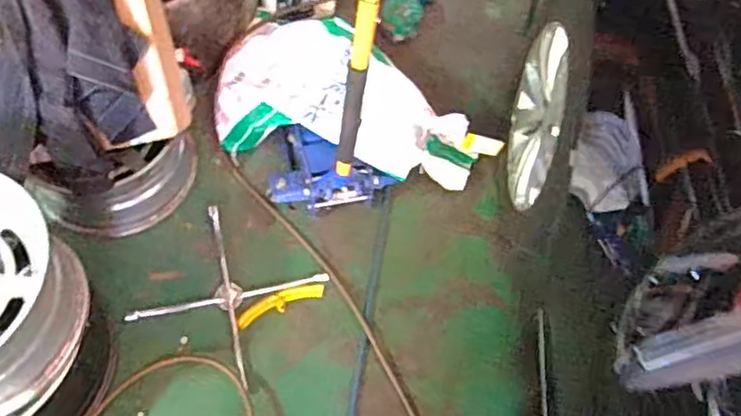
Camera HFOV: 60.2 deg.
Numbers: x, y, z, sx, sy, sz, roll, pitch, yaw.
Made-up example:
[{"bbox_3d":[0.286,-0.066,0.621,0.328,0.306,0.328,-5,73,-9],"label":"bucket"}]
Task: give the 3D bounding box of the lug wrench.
[{"bbox_3d":[-0.364,0.219,1.615,0.373,0.028,0.373,30,63,12],"label":"lug wrench"}]

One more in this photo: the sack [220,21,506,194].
[{"bbox_3d":[-0.022,-0.329,1.799,0.761,0.270,0.457,13,61,3],"label":"sack"}]

